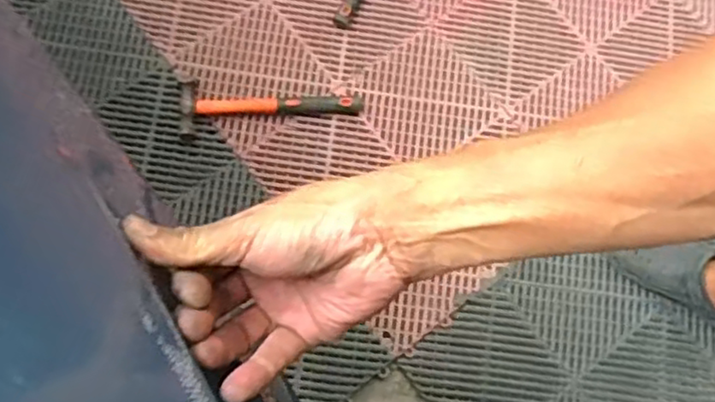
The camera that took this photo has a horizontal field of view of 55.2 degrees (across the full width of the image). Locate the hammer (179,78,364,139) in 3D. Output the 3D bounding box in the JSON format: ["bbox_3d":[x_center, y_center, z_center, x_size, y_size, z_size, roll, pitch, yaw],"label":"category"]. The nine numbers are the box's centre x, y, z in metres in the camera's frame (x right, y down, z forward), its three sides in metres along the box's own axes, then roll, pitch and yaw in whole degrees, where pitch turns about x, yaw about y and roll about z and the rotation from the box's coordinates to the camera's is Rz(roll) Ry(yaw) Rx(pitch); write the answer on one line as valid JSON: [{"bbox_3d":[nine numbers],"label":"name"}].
[{"bbox_3d":[-0.140,-0.143,1.097,0.289,0.028,0.096,3,76,-4],"label":"hammer"}]

